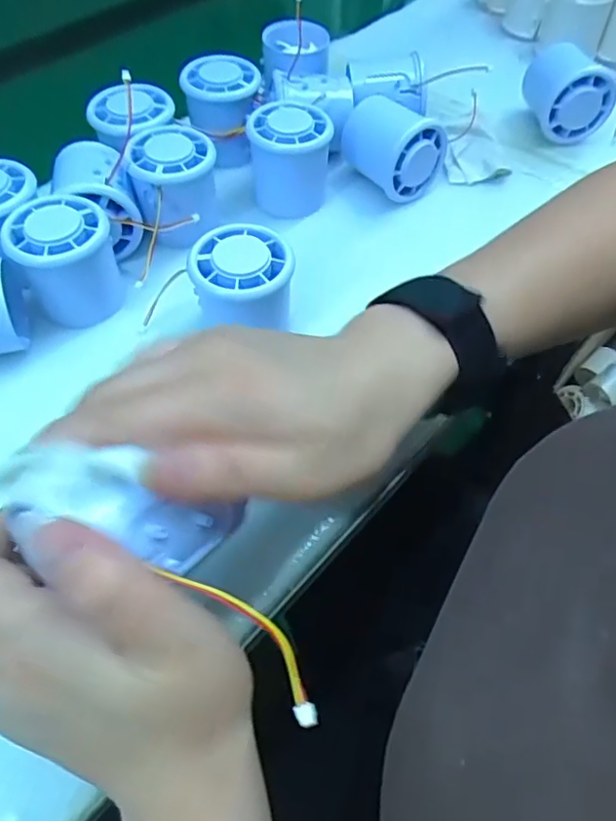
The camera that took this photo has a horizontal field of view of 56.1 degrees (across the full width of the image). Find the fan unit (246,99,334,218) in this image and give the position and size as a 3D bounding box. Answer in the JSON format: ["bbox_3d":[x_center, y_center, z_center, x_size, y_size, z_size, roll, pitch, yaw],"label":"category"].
[{"bbox_3d":[-0.012,-0.174,0.398,0.055,0.055,0.055,1,57,1],"label":"fan unit"}]

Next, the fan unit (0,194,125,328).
[{"bbox_3d":[-0.140,-0.087,0.341,0.056,0.057,0.058,0,57,0],"label":"fan unit"}]

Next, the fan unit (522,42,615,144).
[{"bbox_3d":[0.203,-0.256,0.455,0.051,0.045,0.064,-14,58,-11],"label":"fan unit"}]

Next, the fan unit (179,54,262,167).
[{"bbox_3d":[-0.061,-0.219,0.424,0.055,0.051,0.060,-11,58,-7],"label":"fan unit"}]

